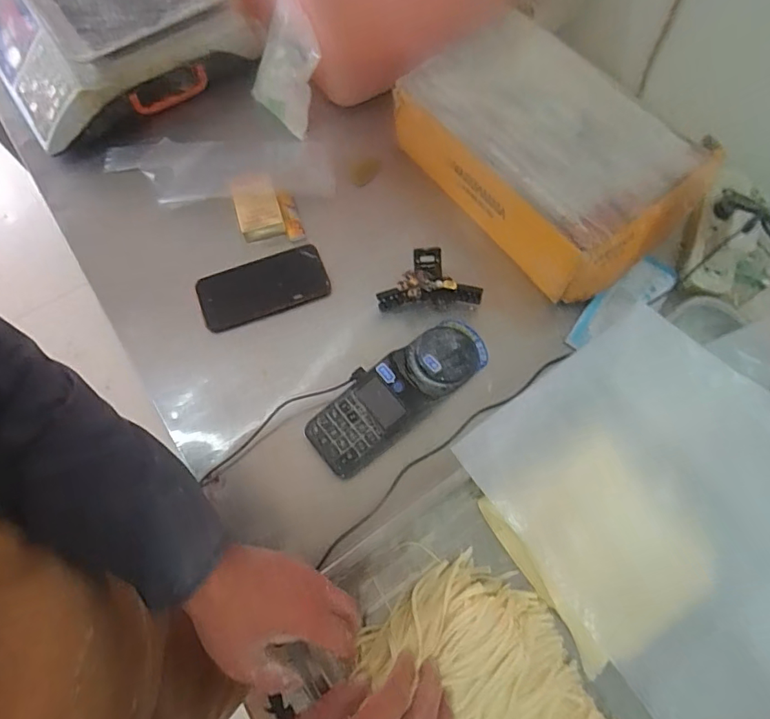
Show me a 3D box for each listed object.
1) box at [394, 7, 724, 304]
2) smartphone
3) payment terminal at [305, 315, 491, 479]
[{"bbox_3d":[0.196,-0.256,0.609,0.224,0.112,0.351,-37,74,-13],"label":"box"},{"bbox_3d":[-0.150,-0.089,0.600,0.155,0.014,0.074,-20,70,-8],"label":"smartphone"},{"bbox_3d":[0.020,0.034,0.547,0.231,0.037,0.085,-36,73,-13],"label":"payment terminal"}]

